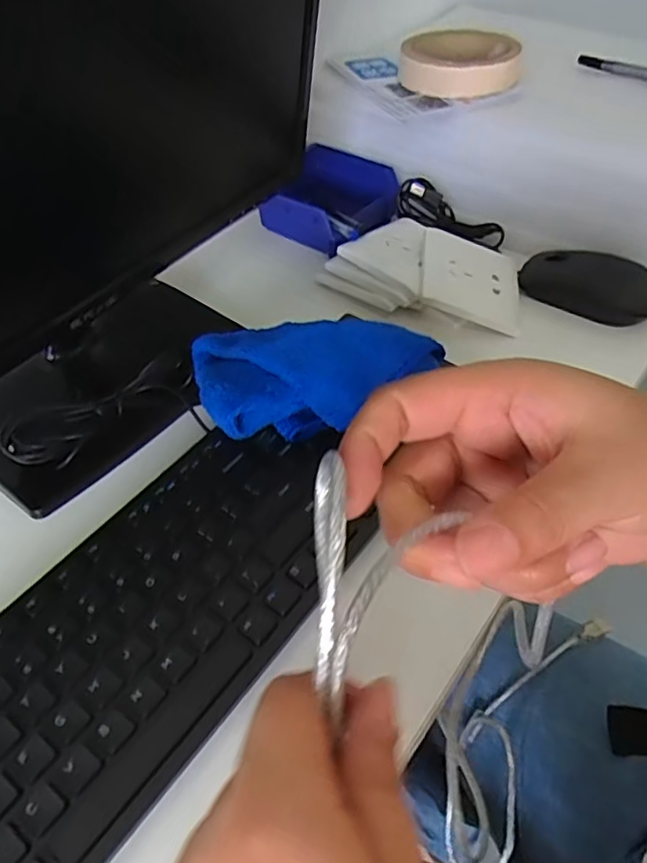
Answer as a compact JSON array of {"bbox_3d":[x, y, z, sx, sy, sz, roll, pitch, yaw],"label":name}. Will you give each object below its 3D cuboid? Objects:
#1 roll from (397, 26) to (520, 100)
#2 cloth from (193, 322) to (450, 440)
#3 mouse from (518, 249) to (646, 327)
[{"bbox_3d":[0.122,-0.333,0.543,0.103,0.029,0.099,9,50,9],"label":"roll"},{"bbox_3d":[-0.005,-0.039,0.382,0.144,0.054,0.092,-13,50,-9],"label":"cloth"},{"bbox_3d":[0.215,-0.116,0.488,0.106,0.036,0.055,27,55,22],"label":"mouse"}]

